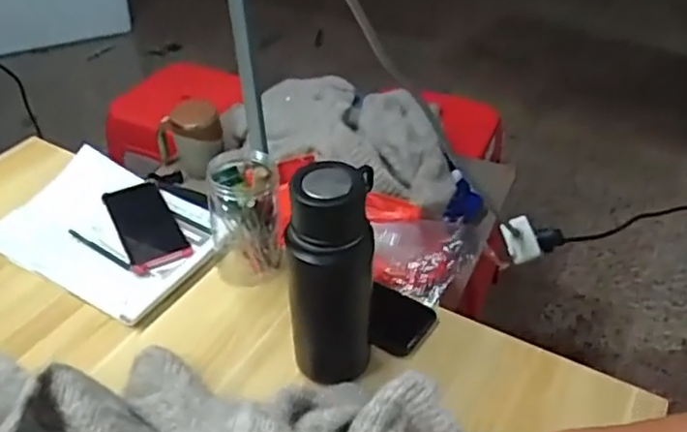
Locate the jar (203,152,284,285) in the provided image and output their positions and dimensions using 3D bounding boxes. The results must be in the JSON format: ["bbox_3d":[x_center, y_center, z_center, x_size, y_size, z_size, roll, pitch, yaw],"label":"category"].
[{"bbox_3d":[-0.120,-0.001,0.772,0.083,0.140,0.076,-11,41,-13],"label":"jar"}]

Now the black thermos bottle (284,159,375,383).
[{"bbox_3d":[-0.012,0.069,0.636,0.081,0.247,0.074,-2,40,-1],"label":"black thermos bottle"}]

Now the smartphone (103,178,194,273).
[{"bbox_3d":[-0.268,0.010,0.864,0.079,0.018,0.163,-17,46,-24],"label":"smartphone"}]

